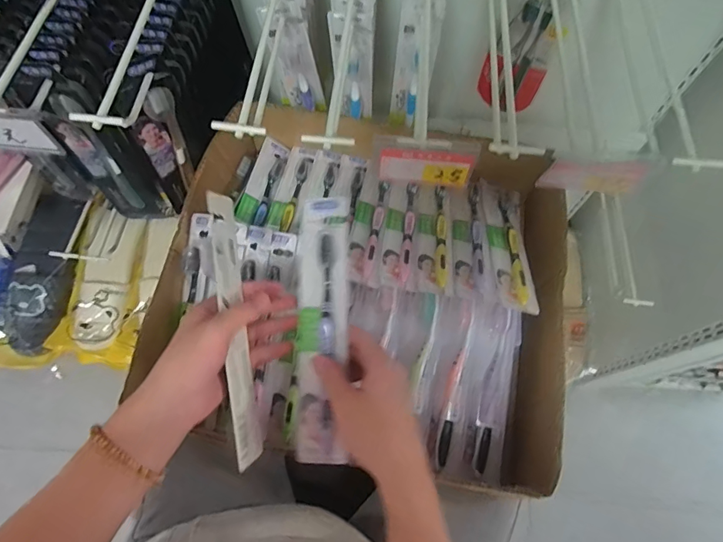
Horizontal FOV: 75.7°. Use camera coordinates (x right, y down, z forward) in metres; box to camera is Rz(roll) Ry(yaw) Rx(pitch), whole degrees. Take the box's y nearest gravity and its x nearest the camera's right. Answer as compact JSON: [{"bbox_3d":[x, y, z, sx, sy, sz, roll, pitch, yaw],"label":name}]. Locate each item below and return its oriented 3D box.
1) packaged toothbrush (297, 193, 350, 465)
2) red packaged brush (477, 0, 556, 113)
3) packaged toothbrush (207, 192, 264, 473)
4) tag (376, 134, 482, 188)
[{"bbox_3d":[-0.033,0.046,0.408,0.045,0.017,0.228,3,80,1],"label":"packaged toothbrush"},{"bbox_3d":[0.198,-0.268,0.579,0.076,0.158,0.020,18,69,7],"label":"red packaged brush"},{"bbox_3d":[-0.110,0.048,0.402,0.017,0.043,0.228,-8,87,-3],"label":"packaged toothbrush"},{"bbox_3d":[0.048,-0.083,0.354,0.074,0.042,0.007,7,59,1],"label":"tag"}]

